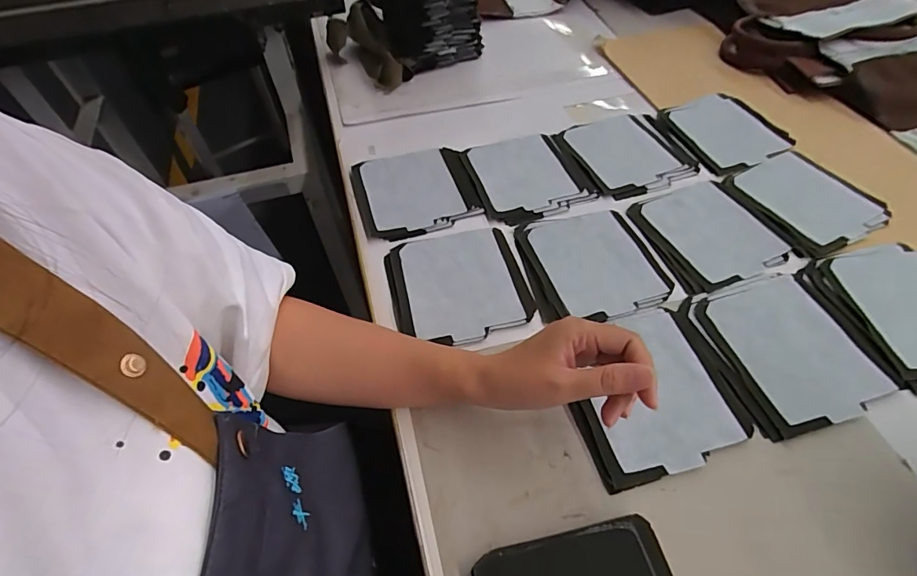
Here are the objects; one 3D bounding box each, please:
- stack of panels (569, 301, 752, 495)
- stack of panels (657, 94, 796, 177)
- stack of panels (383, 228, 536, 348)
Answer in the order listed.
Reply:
[{"bbox_3d":[0.166,0.083,0.387,0.146,0.012,0.139,-14,54,-8],"label":"stack of panels"},{"bbox_3d":[0.364,-0.218,0.611,0.142,0.015,0.143,-18,55,-11],"label":"stack of panels"},{"bbox_3d":[-0.003,-0.006,0.461,0.133,0.014,0.134,-14,54,-8],"label":"stack of panels"}]

